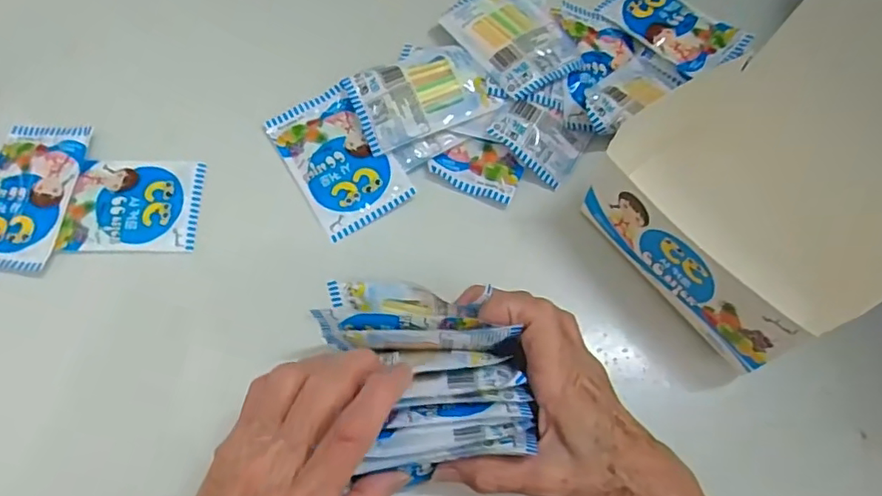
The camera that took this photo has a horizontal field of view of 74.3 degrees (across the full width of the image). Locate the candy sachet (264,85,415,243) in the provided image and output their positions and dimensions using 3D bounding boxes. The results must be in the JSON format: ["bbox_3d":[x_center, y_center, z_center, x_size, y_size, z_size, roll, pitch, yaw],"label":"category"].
[{"bbox_3d":[-0.071,-0.061,0.400,0.063,0.010,0.102,-30,73,-13],"label":"candy sachet"}]

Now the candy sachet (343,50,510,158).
[{"bbox_3d":[-0.013,-0.106,0.407,0.093,0.019,0.059,-20,71,-9],"label":"candy sachet"}]

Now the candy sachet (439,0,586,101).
[{"bbox_3d":[0.051,-0.154,0.421,0.066,0.017,0.099,-31,73,-13],"label":"candy sachet"}]

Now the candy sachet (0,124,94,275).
[{"bbox_3d":[-0.273,-0.036,0.384,0.062,0.009,0.106,6,69,0],"label":"candy sachet"}]

